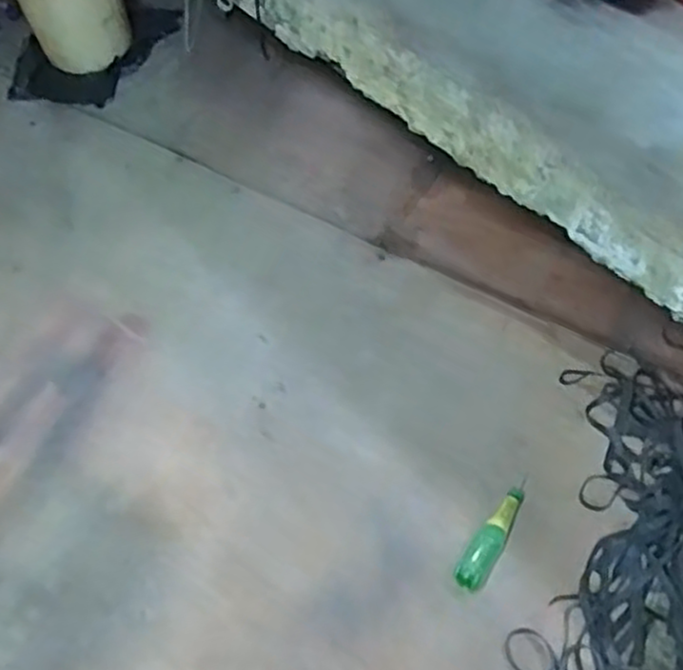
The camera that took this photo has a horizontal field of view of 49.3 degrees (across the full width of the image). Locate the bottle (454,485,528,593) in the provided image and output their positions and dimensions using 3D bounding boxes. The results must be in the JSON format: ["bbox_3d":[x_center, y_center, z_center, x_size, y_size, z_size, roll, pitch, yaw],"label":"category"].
[{"bbox_3d":[0.299,0.393,1.452,0.065,0.057,0.237,33,64,19],"label":"bottle"}]

